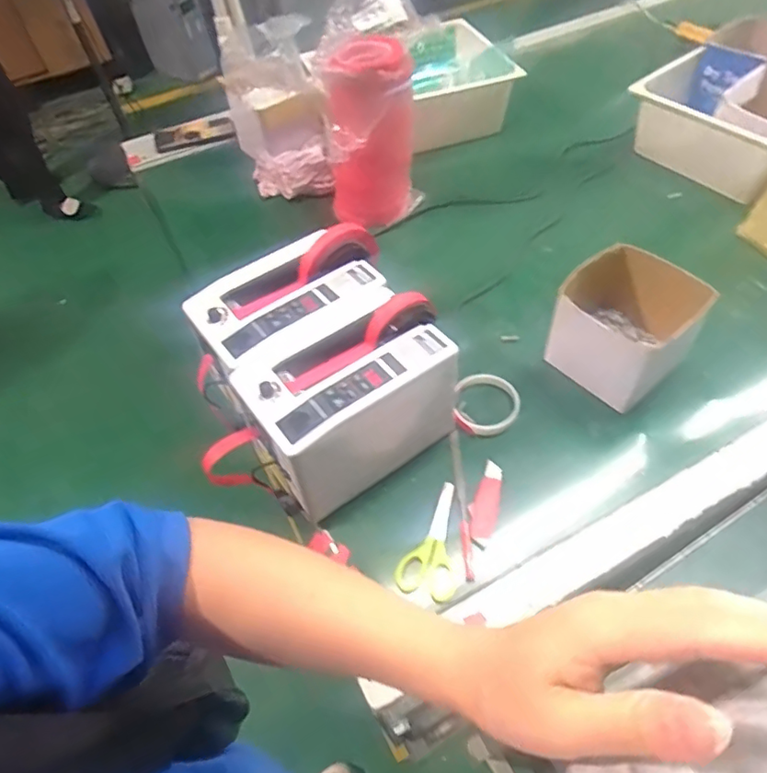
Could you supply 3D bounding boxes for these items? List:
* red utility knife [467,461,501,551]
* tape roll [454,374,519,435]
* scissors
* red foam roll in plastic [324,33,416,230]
[{"bbox_3d":[0.114,0.127,0.611,0.030,0.013,0.100,14,56,15],"label":"red utility knife"},{"bbox_3d":[0.130,0.018,0.692,0.080,0.022,0.088,-2,54,3],"label":"tape roll"},{"bbox_3d":[0.059,0.163,0.594,0.061,0.014,0.129,12,56,14],"label":"scissors"},{"bbox_3d":[-0.012,-0.383,0.849,0.118,0.257,0.117,-2,54,3],"label":"red foam roll in plastic"}]

